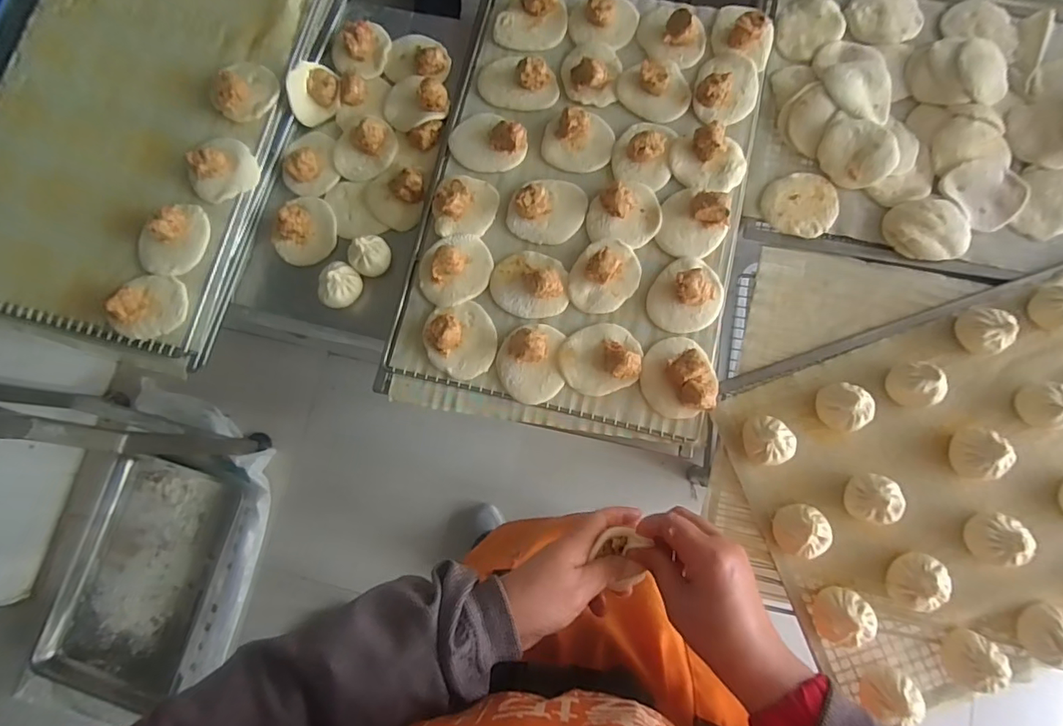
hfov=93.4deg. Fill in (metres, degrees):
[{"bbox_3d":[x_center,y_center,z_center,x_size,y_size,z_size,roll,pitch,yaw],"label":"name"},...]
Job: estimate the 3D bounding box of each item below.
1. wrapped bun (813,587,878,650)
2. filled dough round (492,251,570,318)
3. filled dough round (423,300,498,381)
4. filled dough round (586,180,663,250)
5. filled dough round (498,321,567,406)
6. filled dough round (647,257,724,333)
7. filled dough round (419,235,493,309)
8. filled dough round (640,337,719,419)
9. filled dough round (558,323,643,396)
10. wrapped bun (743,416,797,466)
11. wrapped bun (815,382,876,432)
[{"bbox_3d":[0.335,0.273,0.535,0.050,0.034,0.057,13,81,5],"label":"wrapped bun"},{"bbox_3d":[-0.002,-0.101,0.615,0.098,0.036,0.085,7,80,4],"label":"filled dough round"},{"bbox_3d":[-0.087,-0.030,0.607,0.084,0.032,0.093,-12,80,0],"label":"filled dough round"},{"bbox_3d":[0.119,-0.193,0.625,0.089,0.027,0.083,0,80,2],"label":"filled dough round"},{"bbox_3d":[-0.001,-0.002,0.598,0.078,0.038,0.095,1,80,3],"label":"filled dough round"},{"bbox_3d":[0.190,-0.085,0.600,0.084,0.034,0.097,38,83,8],"label":"filled dough round"},{"bbox_3d":[-0.096,-0.122,0.619,0.091,0.040,0.087,0,80,2],"label":"filled dough round"},{"bbox_3d":[0.175,0.014,0.583,0.088,0.031,0.098,-1,80,2],"label":"filled dough round"},{"bbox_3d":[0.083,-0.008,0.592,0.093,0.029,0.086,0,80,2],"label":"filled dough round"},{"bbox_3d":[0.271,0.088,0.570,0.045,0.034,0.054,2,80,3],"label":"wrapped bun"},{"bbox_3d":[0.358,0.050,0.570,0.056,0.044,0.057,0,80,2],"label":"wrapped bun"}]

